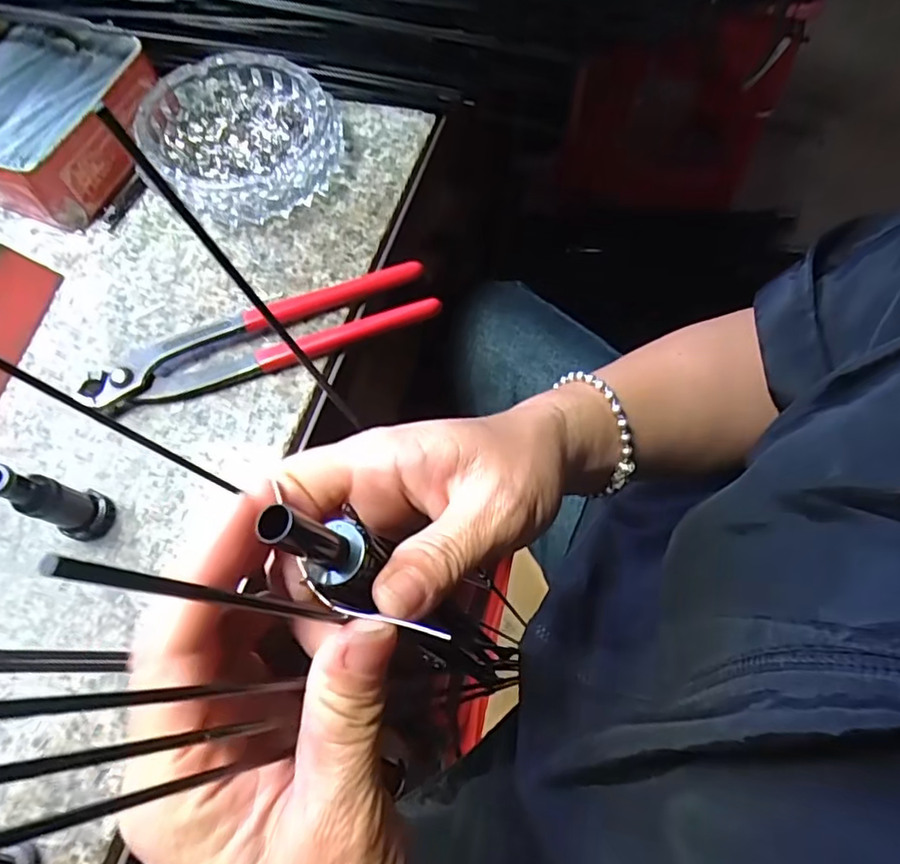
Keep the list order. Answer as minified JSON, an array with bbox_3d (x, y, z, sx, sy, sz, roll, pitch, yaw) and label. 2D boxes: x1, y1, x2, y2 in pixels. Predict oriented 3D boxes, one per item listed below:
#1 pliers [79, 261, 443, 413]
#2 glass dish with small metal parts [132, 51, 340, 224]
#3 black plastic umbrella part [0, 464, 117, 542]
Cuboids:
[{"bbox_3d":[-0.105,-0.055,0.334,0.192,0.016,0.043,-16,69,-8],"label":"pliers"},{"bbox_3d":[-0.130,-0.182,0.370,0.116,0.030,0.114,4,68,-1],"label":"glass dish with small metal parts"},{"bbox_3d":[-0.180,0.031,0.270,0.019,0.068,0.023,27,69,9],"label":"black plastic umbrella part"}]

